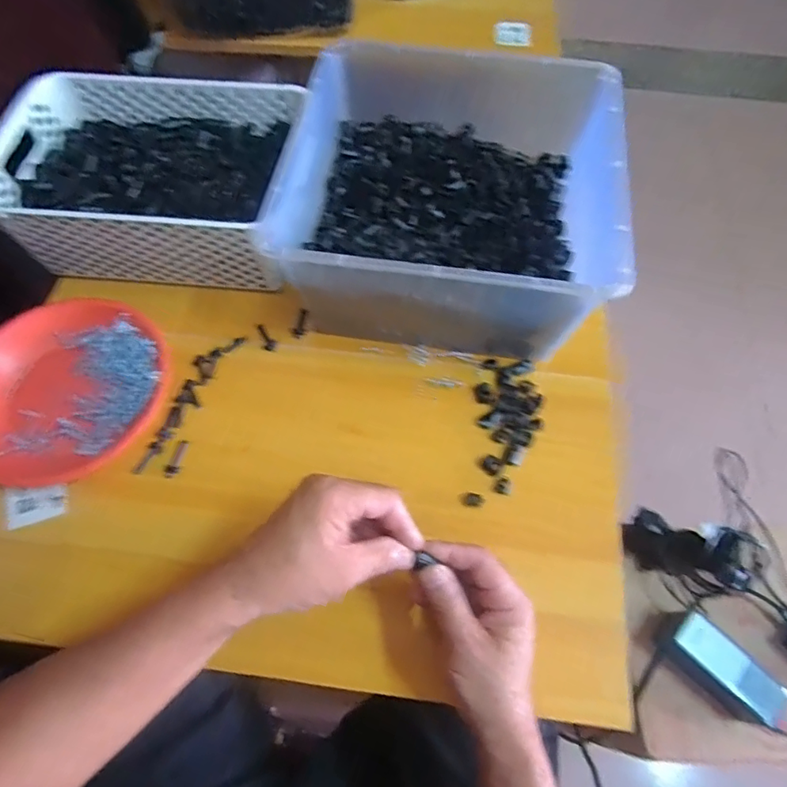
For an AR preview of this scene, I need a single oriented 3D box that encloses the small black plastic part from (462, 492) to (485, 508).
[{"bbox_3d":[0.071,0.095,0.465,0.018,0.008,0.012,18,63,8],"label":"small black plastic part"}]

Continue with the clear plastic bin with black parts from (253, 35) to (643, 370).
[{"bbox_3d":[0.056,-0.198,0.536,0.295,0.135,0.309,9,63,4],"label":"clear plastic bin with black parts"}]

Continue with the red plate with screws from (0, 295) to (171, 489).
[{"bbox_3d":[-0.321,-0.008,0.503,0.193,0.026,0.188,0,62,-1],"label":"red plate with screws"}]

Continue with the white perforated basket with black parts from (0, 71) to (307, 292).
[{"bbox_3d":[-0.255,-0.228,0.569,0.282,0.105,0.206,4,62,1],"label":"white perforated basket with black parts"}]

